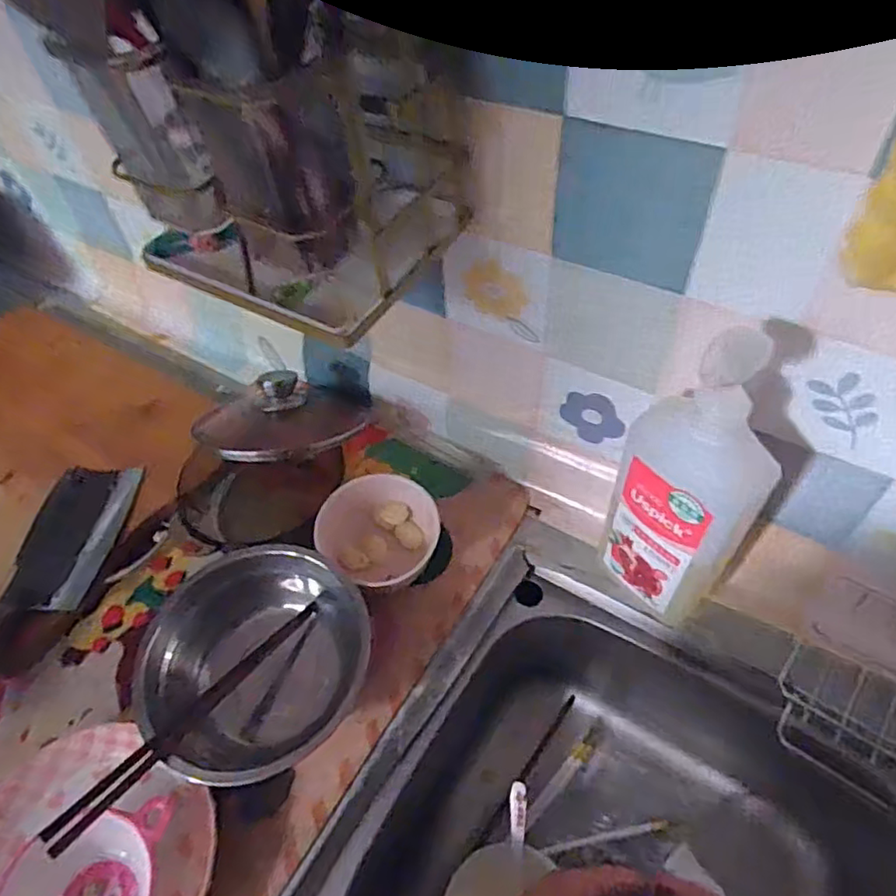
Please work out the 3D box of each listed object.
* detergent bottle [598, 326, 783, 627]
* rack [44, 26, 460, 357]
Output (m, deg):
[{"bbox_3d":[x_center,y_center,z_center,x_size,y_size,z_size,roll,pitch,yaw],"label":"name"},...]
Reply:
[{"bbox_3d":[0.174,0.036,0.463,0.095,0.269,0.052,35,63,27],"label":"detergent bottle"},{"bbox_3d":[-0.108,-0.193,0.418,0.174,0.143,0.153,26,59,23],"label":"rack"}]

